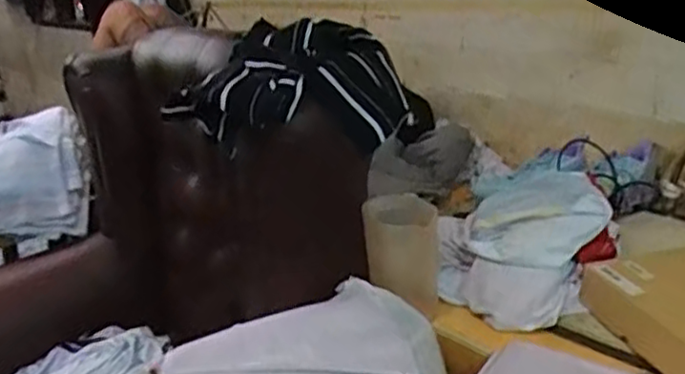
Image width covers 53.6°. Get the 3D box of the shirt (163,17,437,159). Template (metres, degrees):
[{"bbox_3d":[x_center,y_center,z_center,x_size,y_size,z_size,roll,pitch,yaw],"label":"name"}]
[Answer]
[{"bbox_3d":[-0.093,-0.153,1.109,0.383,0.177,0.209,-5,20,-3],"label":"shirt"}]

